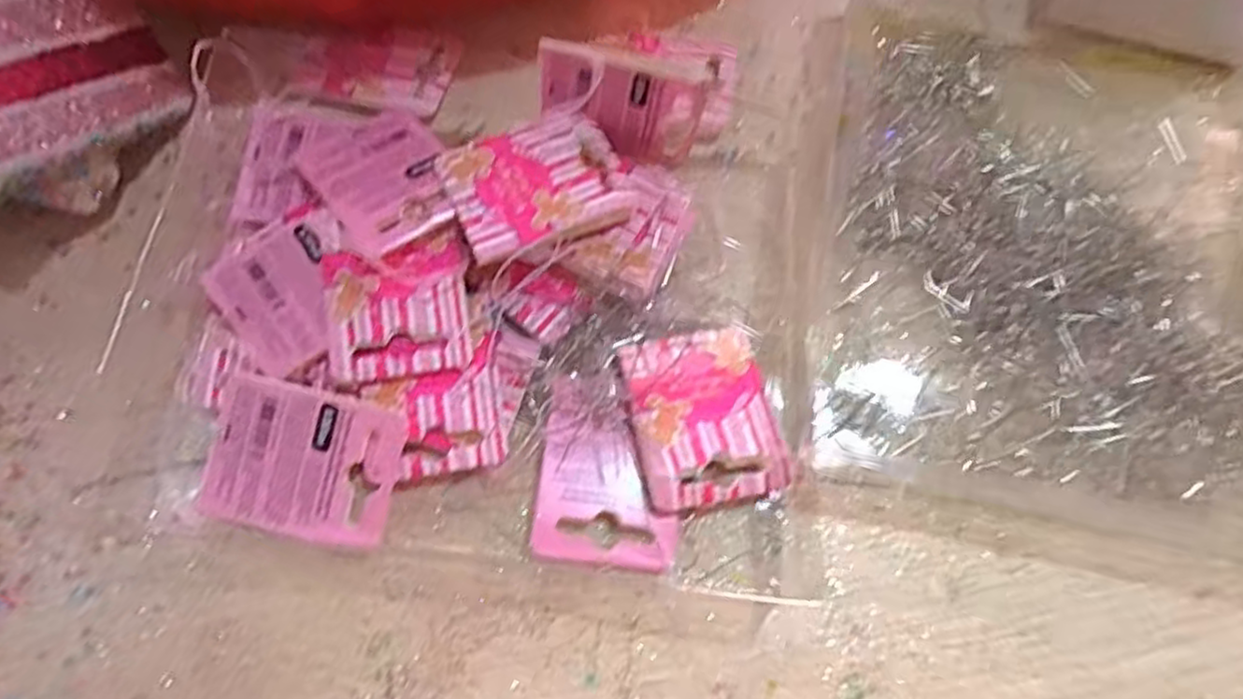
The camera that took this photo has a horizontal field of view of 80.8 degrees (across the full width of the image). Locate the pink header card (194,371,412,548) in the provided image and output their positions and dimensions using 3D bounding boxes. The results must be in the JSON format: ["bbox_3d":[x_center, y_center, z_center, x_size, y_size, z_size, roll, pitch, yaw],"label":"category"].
[{"bbox_3d":[-0.100,0.035,0.229,0.060,0.007,0.044,12,86,0],"label":"pink header card"}]

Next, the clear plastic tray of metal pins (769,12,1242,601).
[{"bbox_3d":[0.146,-0.033,0.263,0.168,0.015,0.205,11,70,3],"label":"clear plastic tray of metal pins"}]

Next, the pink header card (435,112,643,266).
[{"bbox_3d":[-0.028,-0.056,0.249,0.058,0.010,0.046,-21,71,-9],"label":"pink header card"}]

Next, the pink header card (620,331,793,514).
[{"bbox_3d":[0.026,0.021,0.236,0.046,0.007,0.057,-8,63,-13],"label":"pink header card"}]

